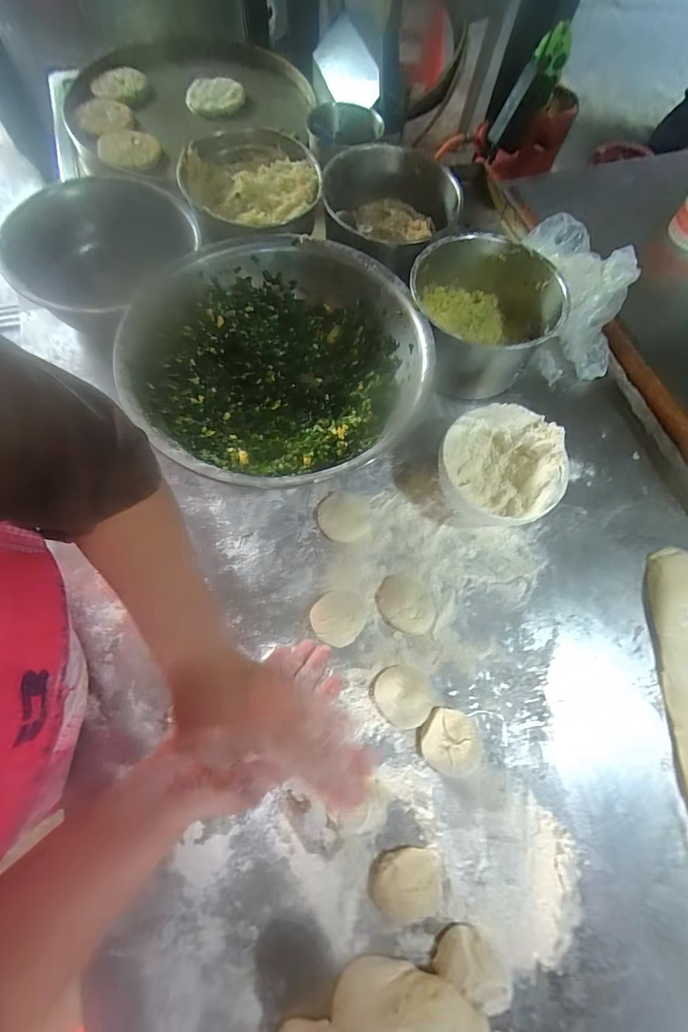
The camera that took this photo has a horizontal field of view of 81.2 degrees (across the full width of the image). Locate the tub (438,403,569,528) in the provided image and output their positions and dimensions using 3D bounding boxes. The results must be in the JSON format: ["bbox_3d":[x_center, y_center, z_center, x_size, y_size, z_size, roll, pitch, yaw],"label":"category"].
[{"bbox_3d":[0.196,-0.057,0.530,0.148,0.095,0.151,1,69,-2],"label":"tub"}]

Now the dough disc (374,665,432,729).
[{"bbox_3d":[0.069,0.203,0.453,0.064,0.029,0.061,1,69,-2],"label":"dough disc"}]

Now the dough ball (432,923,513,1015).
[{"bbox_3d":[0.124,0.426,0.382,0.063,0.028,0.046,29,71,8],"label":"dough ball"}]

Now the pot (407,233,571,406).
[{"bbox_3d":[0.203,-0.302,0.593,0.207,0.111,0.225,1,69,-2],"label":"pot"}]

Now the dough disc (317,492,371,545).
[{"bbox_3d":[0.002,0.000,0.540,0.067,0.017,0.073,1,69,-2],"label":"dough disc"}]

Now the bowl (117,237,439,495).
[{"bbox_3d":[-0.084,-0.198,0.554,0.350,0.113,0.369,1,69,-2],"label":"bowl"}]

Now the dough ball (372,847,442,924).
[{"bbox_3d":[0.065,0.372,0.400,0.069,0.025,0.059,5,69,-1],"label":"dough ball"}]

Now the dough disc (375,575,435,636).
[{"bbox_3d":[0.077,0.109,0.494,0.062,0.021,0.075,-42,77,-16],"label":"dough disc"}]

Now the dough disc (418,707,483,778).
[{"bbox_3d":[0.121,0.254,0.446,0.070,0.024,0.063,42,73,12],"label":"dough disc"}]

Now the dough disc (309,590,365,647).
[{"bbox_3d":[-0.007,0.123,0.492,0.062,0.022,0.067,1,69,-2],"label":"dough disc"}]

